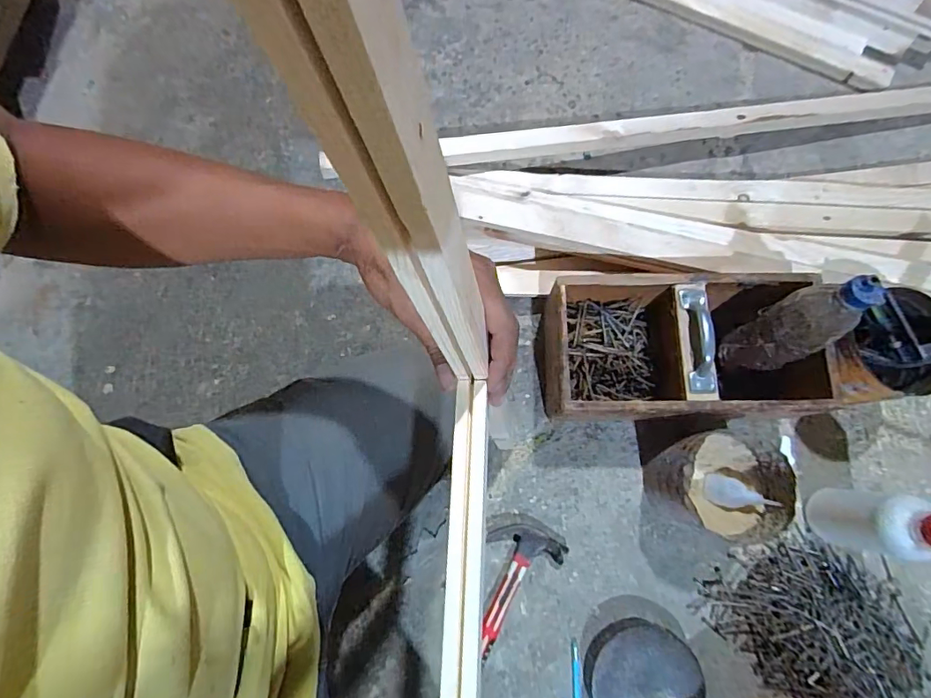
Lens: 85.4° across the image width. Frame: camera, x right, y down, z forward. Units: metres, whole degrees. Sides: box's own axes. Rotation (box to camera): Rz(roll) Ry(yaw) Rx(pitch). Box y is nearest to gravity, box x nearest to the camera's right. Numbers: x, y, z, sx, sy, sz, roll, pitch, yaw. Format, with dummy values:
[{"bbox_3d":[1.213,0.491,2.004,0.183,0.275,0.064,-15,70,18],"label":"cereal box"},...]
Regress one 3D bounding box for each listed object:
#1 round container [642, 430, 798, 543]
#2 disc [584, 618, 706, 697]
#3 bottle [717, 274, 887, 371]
[{"bbox_3d":[0.309,0.163,0.630,0.126,0.138,0.115,-1,73,2],"label":"round container"},{"bbox_3d":[0.217,0.406,0.613,0.131,0.039,0.127,-1,73,2],"label":"disc"},{"bbox_3d":[0.379,-0.026,0.587,0.065,0.207,0.069,9,73,5],"label":"bottle"}]

